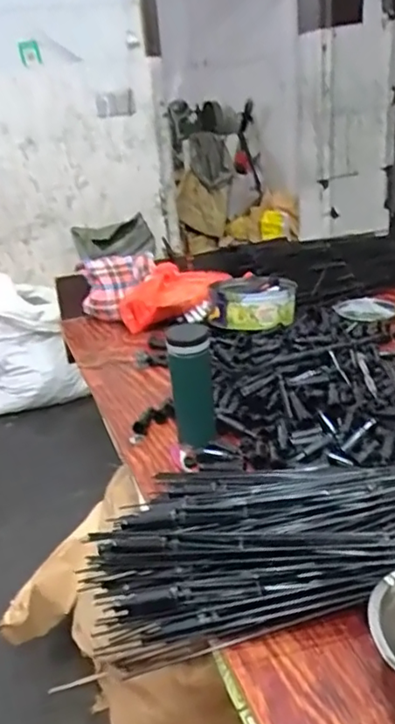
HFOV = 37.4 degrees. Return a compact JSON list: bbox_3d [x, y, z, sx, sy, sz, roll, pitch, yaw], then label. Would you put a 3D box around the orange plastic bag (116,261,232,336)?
[{"bbox_3d":[-0.047,-0.162,1.371,0.275,0.092,0.143,-19,28,-27],"label":"orange plastic bag"}]

